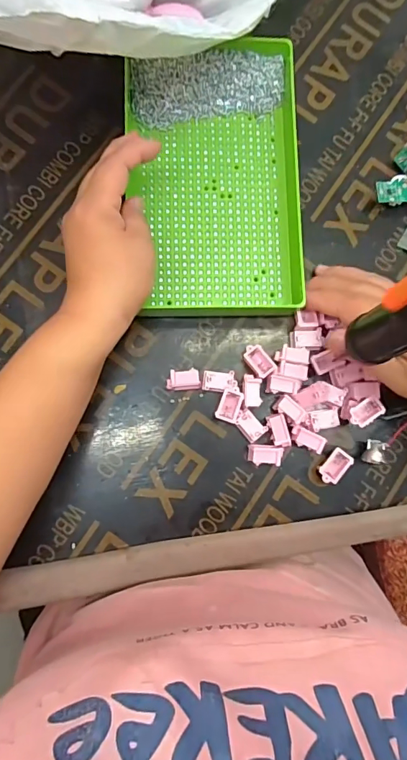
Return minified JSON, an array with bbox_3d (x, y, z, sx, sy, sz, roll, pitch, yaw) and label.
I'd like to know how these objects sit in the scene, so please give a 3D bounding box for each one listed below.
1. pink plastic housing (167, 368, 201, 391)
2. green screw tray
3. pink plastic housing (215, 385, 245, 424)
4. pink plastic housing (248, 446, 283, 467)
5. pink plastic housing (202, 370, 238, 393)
[{"bbox_3d":[-0.017,0.000,0.385,0.028,0.016,0.018,-3,84,-4],"label":"pink plastic housing"},{"bbox_3d":[0.010,-0.178,0.393,0.144,0.035,0.236,-2,84,-4],"label":"green screw tray"},{"bbox_3d":[0.023,0.021,0.385,0.019,0.014,0.031,17,83,-2],"label":"pink plastic housing"},{"bbox_3d":[0.053,0.065,0.382,0.029,0.016,0.016,4,84,-3],"label":"pink plastic housing"},{"bbox_3d":[0.014,0.001,0.388,0.029,0.014,0.018,1,84,-3],"label":"pink plastic housing"}]

